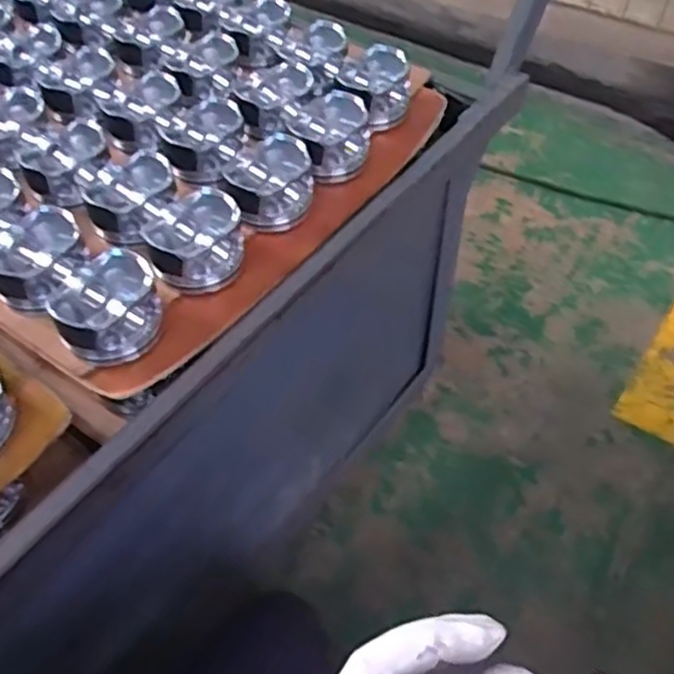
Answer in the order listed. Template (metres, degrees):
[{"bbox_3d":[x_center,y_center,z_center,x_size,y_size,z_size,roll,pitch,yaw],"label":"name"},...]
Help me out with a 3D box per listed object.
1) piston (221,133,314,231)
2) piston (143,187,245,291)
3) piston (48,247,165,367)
[{"bbox_3d":[-0.064,-0.142,0.660,0.079,0.069,0.079,-6,52,-3],"label":"piston"},{"bbox_3d":[-0.122,-0.082,0.609,0.079,0.066,0.074,-1,51,1],"label":"piston"},{"bbox_3d":[-0.181,-0.021,0.566,0.069,0.062,0.080,33,59,25],"label":"piston"}]

